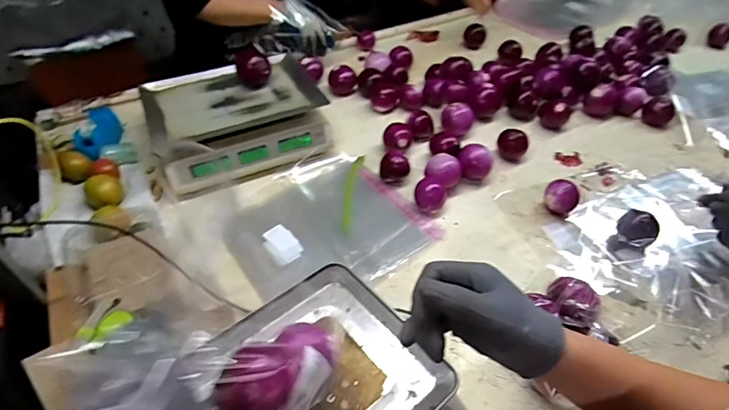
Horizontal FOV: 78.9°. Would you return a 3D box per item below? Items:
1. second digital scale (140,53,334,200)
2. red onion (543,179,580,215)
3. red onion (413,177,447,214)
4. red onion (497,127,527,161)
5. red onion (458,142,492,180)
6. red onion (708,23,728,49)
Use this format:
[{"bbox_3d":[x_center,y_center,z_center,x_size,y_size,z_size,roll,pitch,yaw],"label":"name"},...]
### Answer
[{"bbox_3d":[-0.280,-0.187,0.977,0.356,0.113,0.276,-22,49,-20],"label":"second digital scale"},{"bbox_3d":[0.371,-0.017,0.836,0.061,0.055,0.050,24,51,23],"label":"red onion"},{"bbox_3d":[0.126,-0.017,0.851,0.061,0.048,0.052,9,46,10],"label":"red onion"},{"bbox_3d":[0.318,-0.129,0.954,0.064,0.050,0.053,14,47,15],"label":"red onion"},{"bbox_3d":[0.225,-0.085,0.904,0.069,0.060,0.057,16,48,17],"label":"red onion"},{"bbox_3d":[0.946,-0.452,1.178,0.056,0.049,0.056,31,53,28],"label":"red onion"}]

